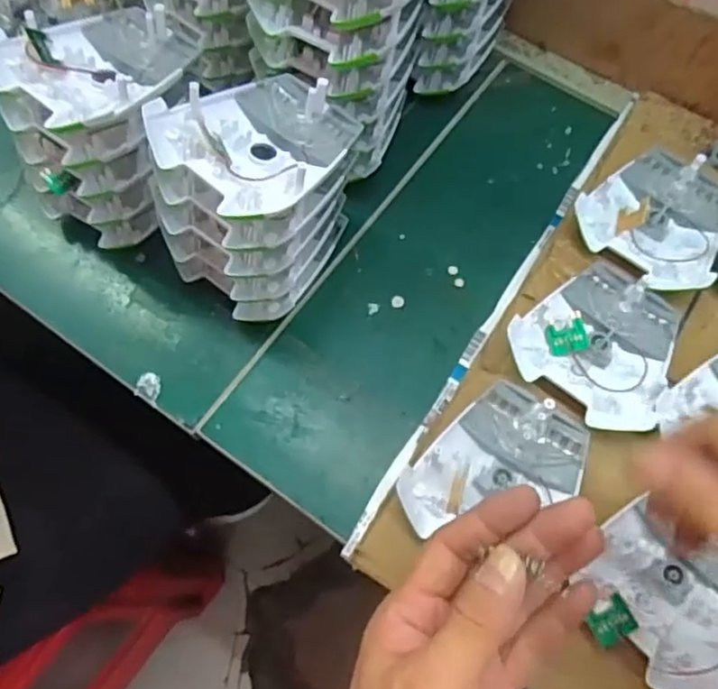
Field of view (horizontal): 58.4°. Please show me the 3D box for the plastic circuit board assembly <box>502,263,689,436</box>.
[{"bbox_3d":[0.161,-0.008,0.418,0.097,0.014,0.114,35,69,13],"label":"plastic circuit board assembly"}]

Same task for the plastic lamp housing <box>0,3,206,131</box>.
[{"bbox_3d":[-0.154,-0.177,0.394,0.101,0.027,0.115,36,72,12],"label":"plastic lamp housing"}]

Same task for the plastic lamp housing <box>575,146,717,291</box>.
[{"bbox_3d":[0.214,-0.096,0.465,0.097,0.026,0.112,29,68,11],"label":"plastic lamp housing"}]

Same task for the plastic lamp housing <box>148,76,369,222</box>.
[{"bbox_3d":[-0.057,-0.122,0.373,0.091,0.030,0.104,36,72,12],"label":"plastic lamp housing"}]

